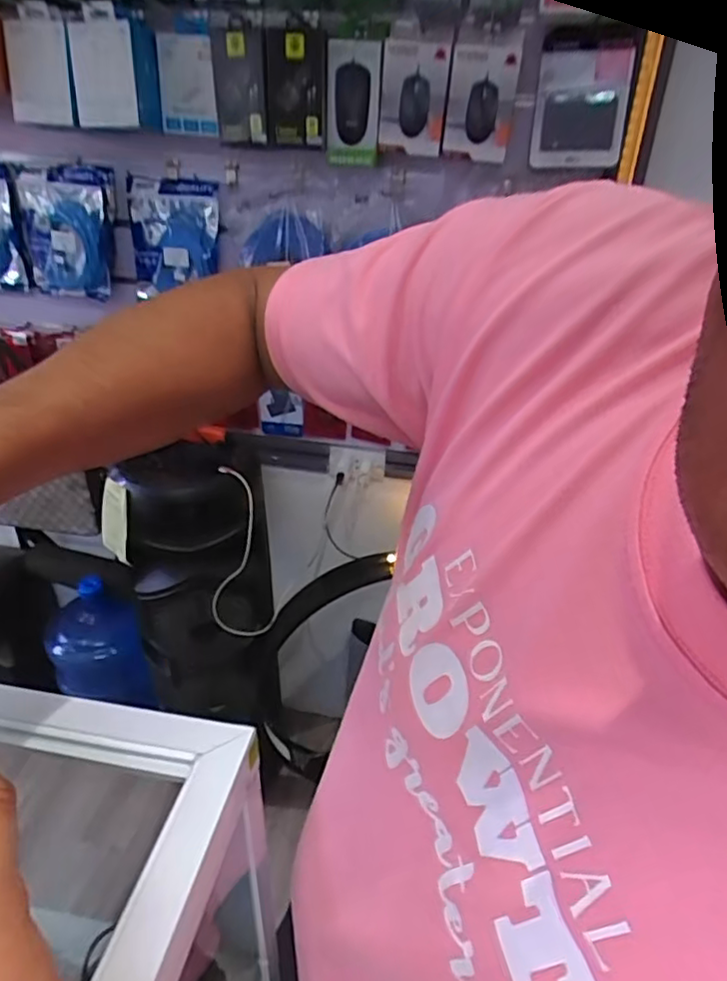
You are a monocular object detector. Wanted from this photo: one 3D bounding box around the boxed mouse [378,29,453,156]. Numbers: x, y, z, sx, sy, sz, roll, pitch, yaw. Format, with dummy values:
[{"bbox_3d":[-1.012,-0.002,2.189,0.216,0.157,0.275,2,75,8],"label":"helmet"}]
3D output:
[{"bbox_3d":[0.079,-0.618,0.936,0.100,0.152,0.058,5,30,5],"label":"boxed mouse"}]

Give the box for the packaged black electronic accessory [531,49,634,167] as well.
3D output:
[{"bbox_3d":[0.318,-0.559,0.878,0.130,0.148,0.025,9,31,11],"label":"packaged black electronic accessory"}]

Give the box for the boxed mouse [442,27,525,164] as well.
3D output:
[{"bbox_3d":[0.179,-0.596,0.901,0.103,0.170,0.047,15,22,17],"label":"boxed mouse"}]

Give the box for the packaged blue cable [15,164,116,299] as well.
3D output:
[{"bbox_3d":[-0.543,-0.468,1.091,0.171,0.237,0.040,9,36,-7],"label":"packaged blue cable"}]

